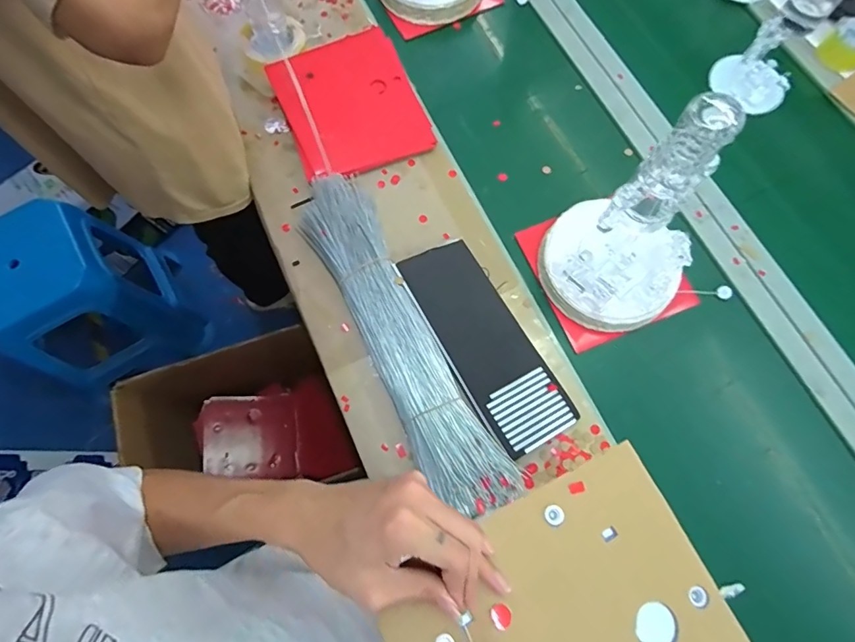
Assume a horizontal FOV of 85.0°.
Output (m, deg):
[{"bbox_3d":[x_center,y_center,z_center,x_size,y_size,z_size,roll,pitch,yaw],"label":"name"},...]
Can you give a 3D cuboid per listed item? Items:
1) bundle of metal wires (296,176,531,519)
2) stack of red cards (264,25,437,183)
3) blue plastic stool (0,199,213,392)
[{"bbox_3d":[-0.056,0.002,0.702,0.113,0.043,0.522,-27,72,-7],"label":"bundle of metal wires"},{"bbox_3d":[-0.133,-0.375,0.806,0.231,0.033,0.240,-24,85,-11],"label":"stack of red cards"},{"bbox_3d":[-0.905,-0.053,1.274,0.323,0.457,0.352,-36,73,-10],"label":"blue plastic stool"}]

